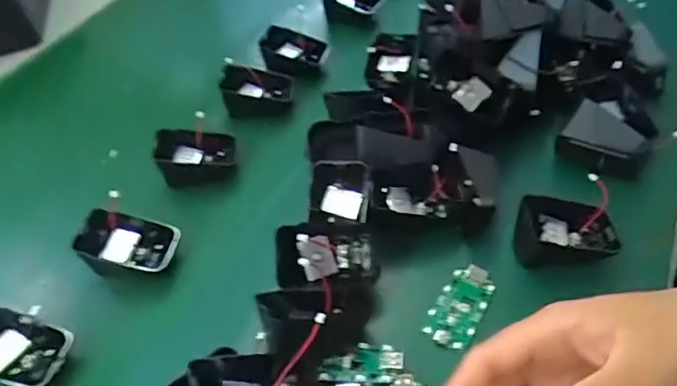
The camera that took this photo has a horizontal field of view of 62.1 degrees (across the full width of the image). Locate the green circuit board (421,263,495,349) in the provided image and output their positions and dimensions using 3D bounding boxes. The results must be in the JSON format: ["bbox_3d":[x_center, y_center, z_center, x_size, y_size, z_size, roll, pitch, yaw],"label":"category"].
[{"bbox_3d":[0.083,0.075,0.381,0.030,0.008,0.062,20,51,24],"label":"green circuit board"}]

